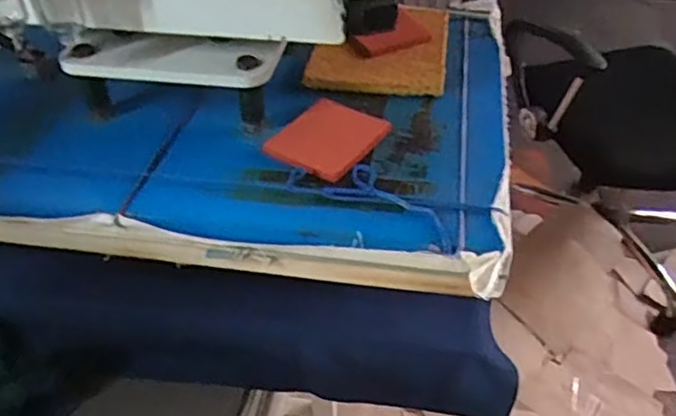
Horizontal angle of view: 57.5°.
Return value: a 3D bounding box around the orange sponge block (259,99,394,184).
[{"bbox_3d":[-0.007,-0.063,0.532,0.072,0.014,0.091,25,48,25],"label":"orange sponge block"}]

